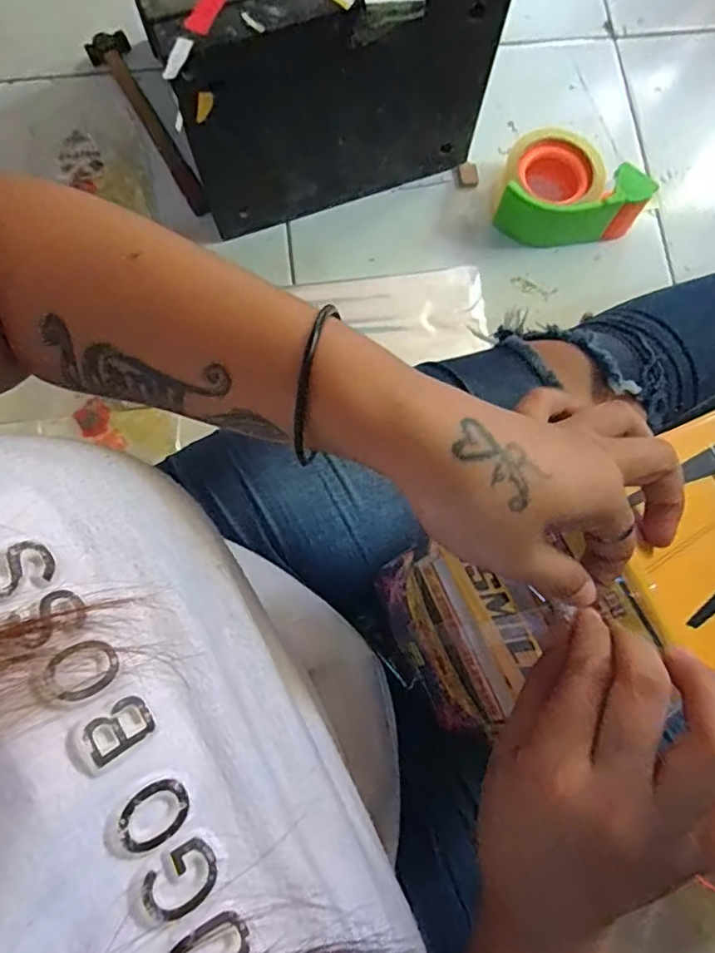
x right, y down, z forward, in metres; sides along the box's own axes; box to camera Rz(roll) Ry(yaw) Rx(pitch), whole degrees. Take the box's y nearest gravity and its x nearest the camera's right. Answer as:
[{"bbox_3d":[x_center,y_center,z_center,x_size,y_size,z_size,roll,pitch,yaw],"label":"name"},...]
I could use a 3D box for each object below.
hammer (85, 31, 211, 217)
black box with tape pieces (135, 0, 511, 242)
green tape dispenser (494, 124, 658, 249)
[{"bbox_3d":[-0.232,-0.389,0.630,0.043,0.023,0.235,-27,81,-6],"label":"hammer"},{"bbox_3d":[-0.055,-0.441,0.541,0.282,0.214,0.277,-20,81,-4],"label":"black box with tape pieces"},{"bbox_3d":[0.216,-0.303,0.596,0.145,0.066,0.104,-7,80,-2],"label":"green tape dispenser"}]

